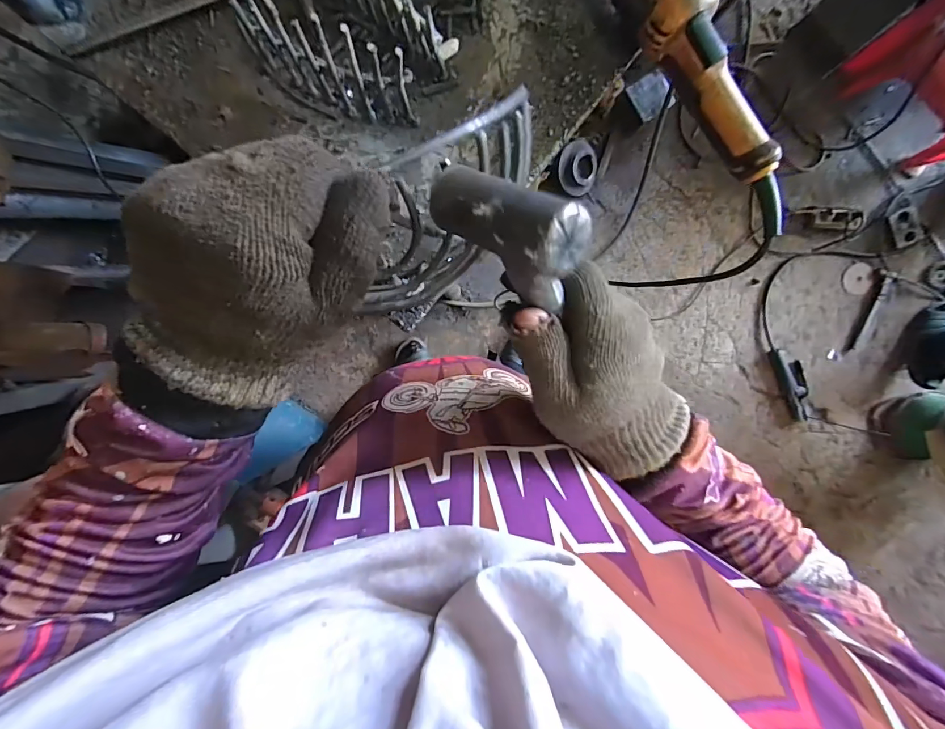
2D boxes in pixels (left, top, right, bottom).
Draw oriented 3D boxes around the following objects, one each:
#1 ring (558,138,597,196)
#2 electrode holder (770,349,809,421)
[{"bbox_3d":[0.289,-0.535,1.200,0.143,0.020,0.136,-10,108,-34],"label":"ring"},{"bbox_3d":[0.967,0.058,1.319,0.067,0.030,0.232,-23,98,3],"label":"electrode holder"}]

